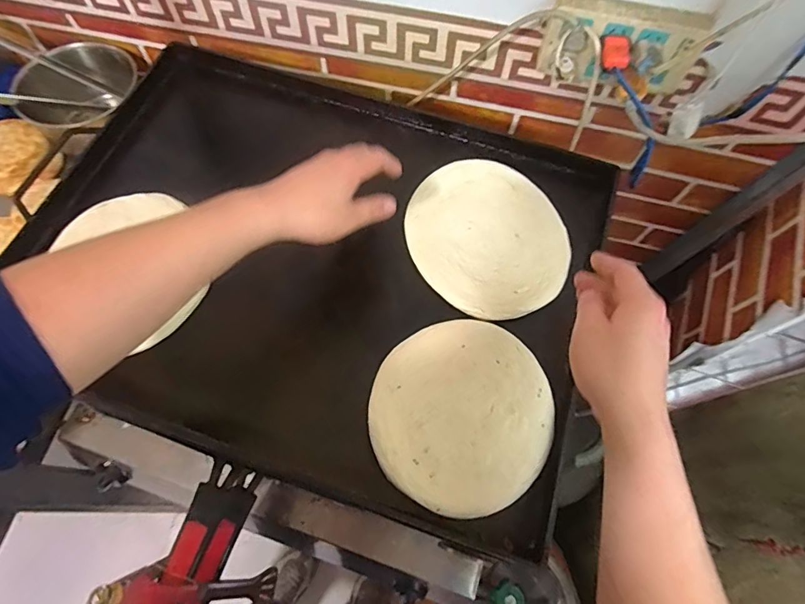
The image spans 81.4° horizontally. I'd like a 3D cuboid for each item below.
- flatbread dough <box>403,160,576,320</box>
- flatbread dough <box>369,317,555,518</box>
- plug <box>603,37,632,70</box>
[{"bbox_3d":[0.105,-0.085,0.589,0.185,0.012,0.222,-19,69,-10],"label":"flatbread dough"},{"bbox_3d":[0.063,0.113,0.495,0.181,0.012,0.196,1,66,-2],"label":"flatbread dough"},{"bbox_3d":[0.261,-0.305,0.573,0.034,0.018,0.040,12,67,3],"label":"plug"}]

